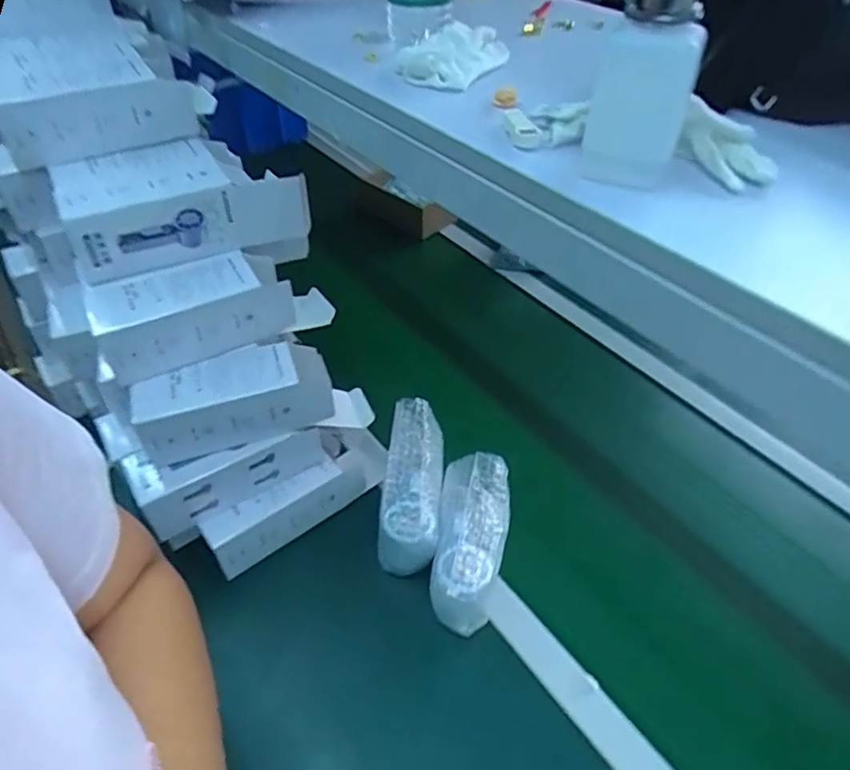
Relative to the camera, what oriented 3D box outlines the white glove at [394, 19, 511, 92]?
[{"bbox_3d":[0.023,-0.288,0.539,0.102,0.030,0.125,2,44,2],"label":"white glove"}]

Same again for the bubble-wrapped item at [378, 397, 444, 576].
[{"bbox_3d":[-0.015,0.115,0.735,0.068,0.064,0.207,3,58,3],"label":"bubble-wrapped item"}]

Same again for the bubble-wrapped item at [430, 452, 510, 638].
[{"bbox_3d":[0.054,0.179,0.709,0.079,0.088,0.194,5,44,5],"label":"bubble-wrapped item"}]

